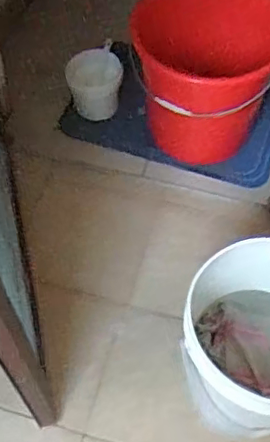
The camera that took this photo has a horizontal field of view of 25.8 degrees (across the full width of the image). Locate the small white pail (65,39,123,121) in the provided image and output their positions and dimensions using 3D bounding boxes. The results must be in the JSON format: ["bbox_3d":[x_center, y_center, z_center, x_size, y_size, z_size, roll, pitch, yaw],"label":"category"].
[{"bbox_3d":[-0.101,-0.363,1.560,0.137,0.131,0.141,-15,58,-9],"label":"small white pail"}]

